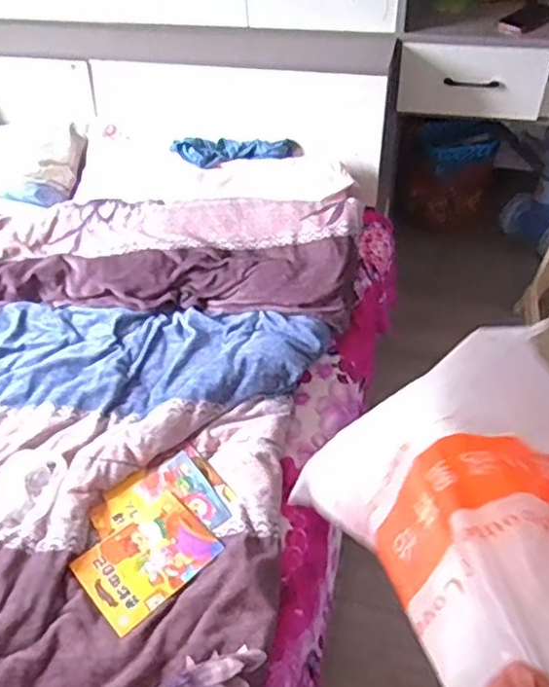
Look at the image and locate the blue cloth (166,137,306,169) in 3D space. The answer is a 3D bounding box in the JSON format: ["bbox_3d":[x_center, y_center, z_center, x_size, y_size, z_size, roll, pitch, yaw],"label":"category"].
[{"bbox_3d":[-0.100,-0.480,1.610,0.334,0.045,0.085,4,47,7],"label":"blue cloth"}]

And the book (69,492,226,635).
[{"bbox_3d":[-0.194,0.327,0.982,0.189,0.011,0.156,-33,47,-26],"label":"book"}]

